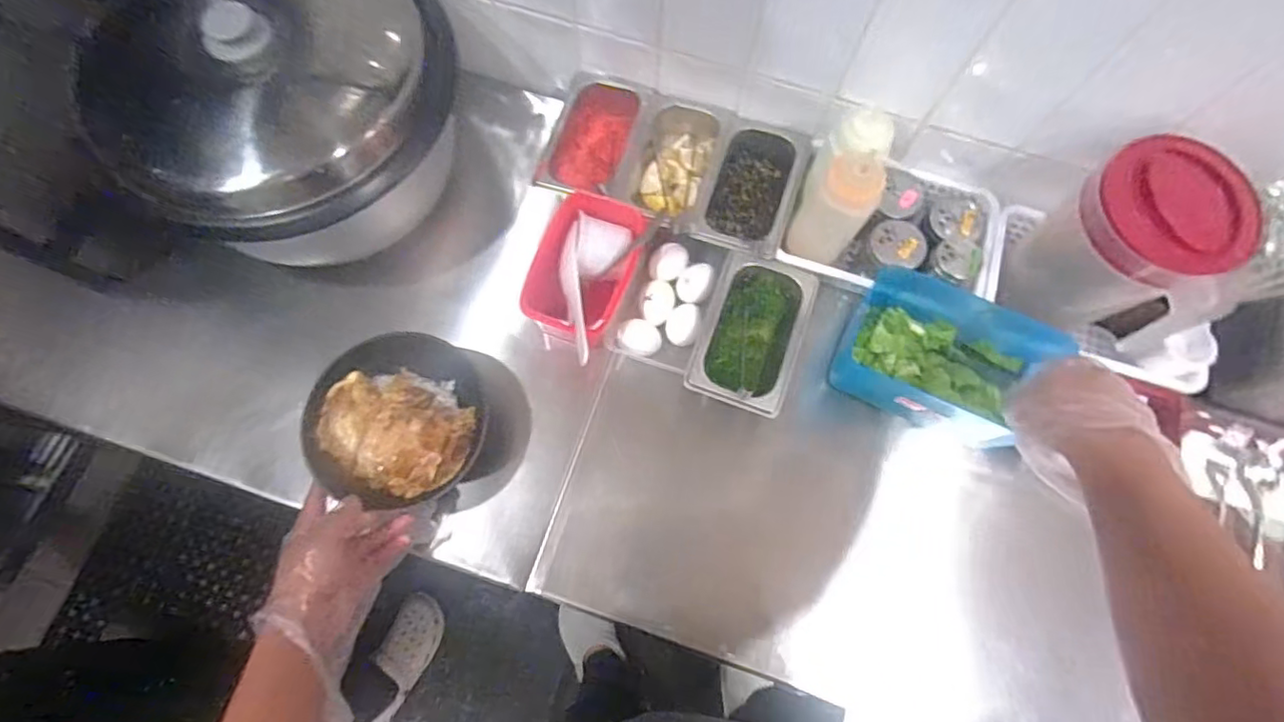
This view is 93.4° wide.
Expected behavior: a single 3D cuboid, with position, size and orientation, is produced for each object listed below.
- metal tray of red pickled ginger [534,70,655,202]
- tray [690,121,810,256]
[{"bbox_3d":[-0.055,-0.270,0.746,0.107,0.068,0.181,15,74,3],"label":"metal tray of red pickled ginger"},{"bbox_3d":[0.130,-0.205,0.732,0.104,0.073,0.184,19,74,4],"label":"tray"}]

